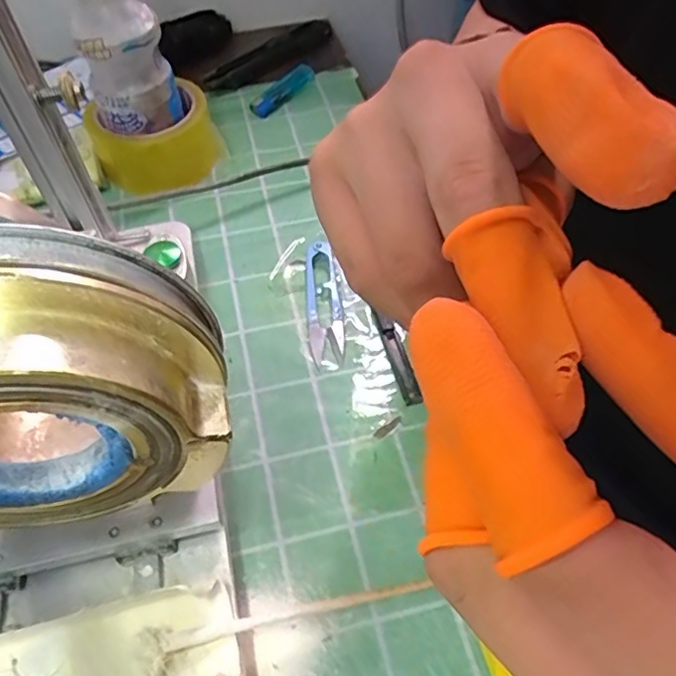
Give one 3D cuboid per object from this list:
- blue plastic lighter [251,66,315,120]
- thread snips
[{"bbox_3d":[-0.053,-0.239,0.555,0.020,0.013,0.089,26,59,21],"label":"blue plastic lighter"},{"bbox_3d":[-0.009,-0.027,0.397,0.024,0.010,0.100,-4,53,1],"label":"thread snips"}]

